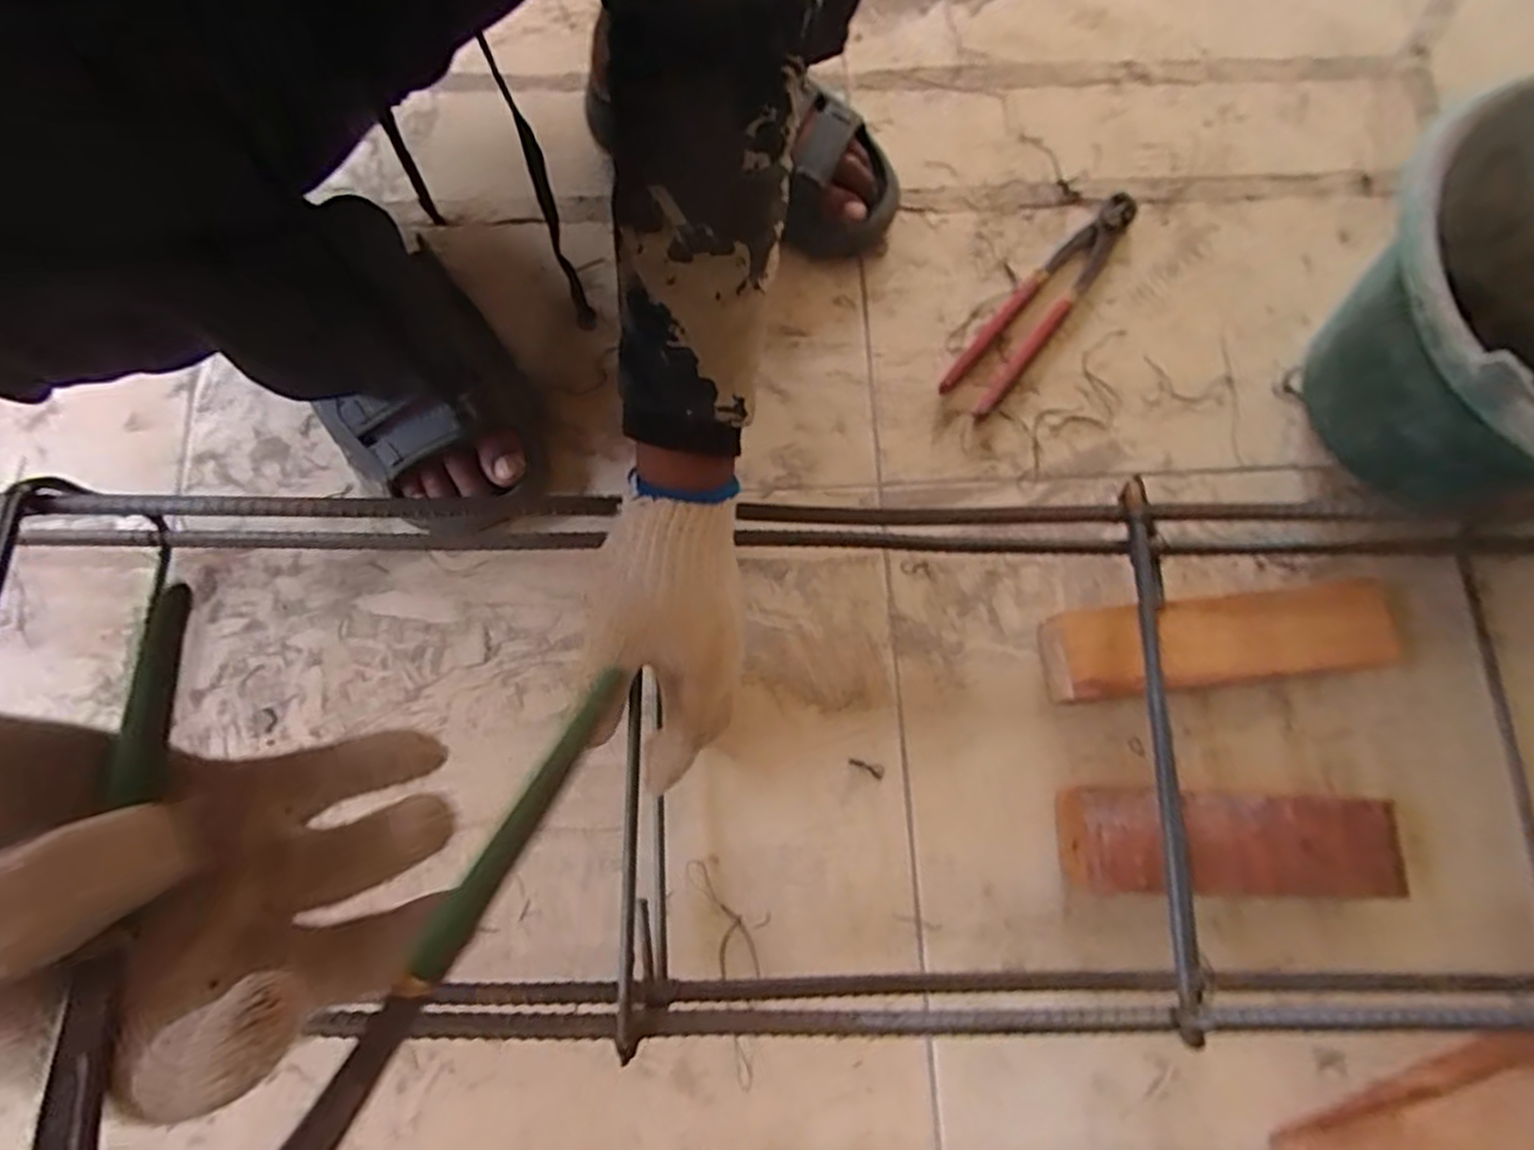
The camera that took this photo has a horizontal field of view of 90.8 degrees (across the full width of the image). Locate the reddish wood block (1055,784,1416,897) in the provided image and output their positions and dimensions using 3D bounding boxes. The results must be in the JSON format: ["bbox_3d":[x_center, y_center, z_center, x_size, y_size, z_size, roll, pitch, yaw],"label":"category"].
[{"bbox_3d":[0.292,0.168,0.482,0.196,0.047,0.066,1,76,-1],"label":"reddish wood block"}]

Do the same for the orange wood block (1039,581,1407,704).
[{"bbox_3d":[0.309,0.043,0.515,0.236,0.044,0.066,-6,76,-2],"label":"orange wood block"}]

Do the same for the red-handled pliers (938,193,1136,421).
[{"bbox_3d":[0.216,-0.215,0.588,0.044,0.015,0.218,38,78,8],"label":"red-handled pliers"}]

